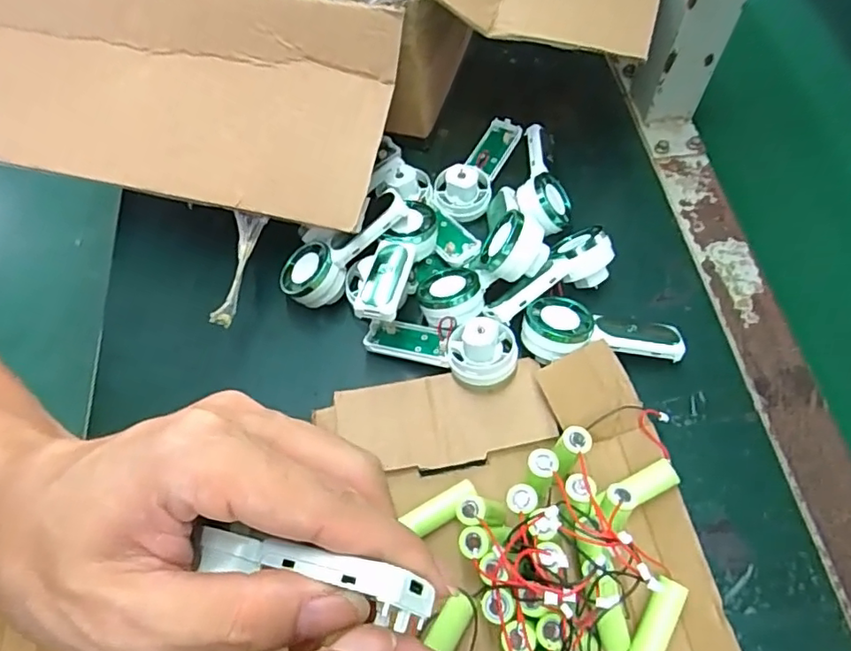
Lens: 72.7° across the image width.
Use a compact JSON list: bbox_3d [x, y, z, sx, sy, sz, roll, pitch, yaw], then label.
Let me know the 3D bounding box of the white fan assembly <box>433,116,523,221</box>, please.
[{"bbox_3d":[0.037,-0.116,0.412,0.038,0.020,0.095,24,66,14],"label":"white fan assembly"}]

